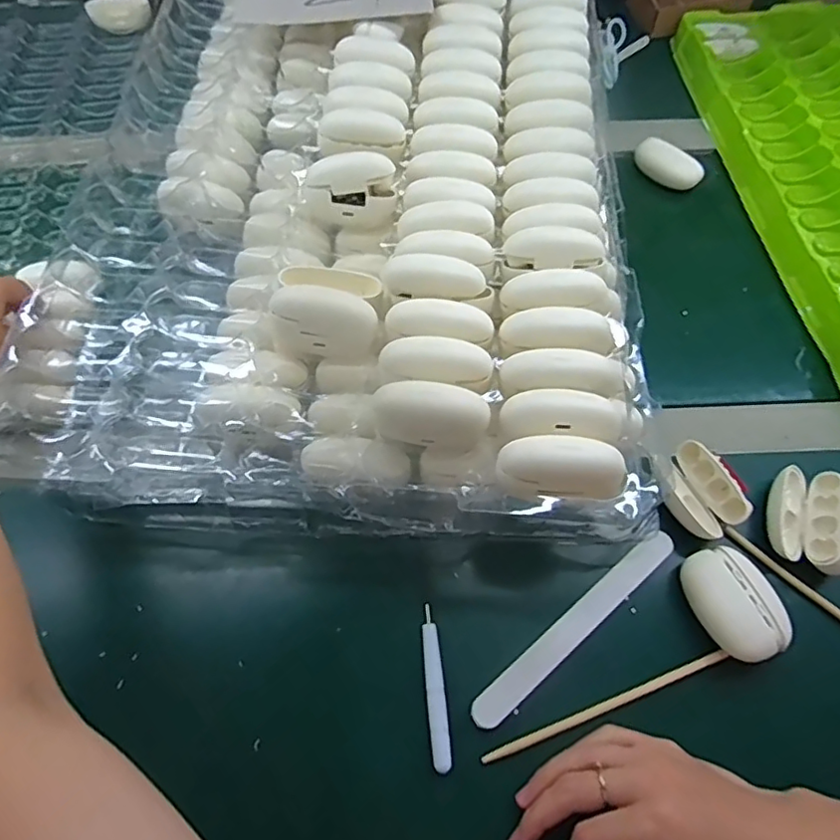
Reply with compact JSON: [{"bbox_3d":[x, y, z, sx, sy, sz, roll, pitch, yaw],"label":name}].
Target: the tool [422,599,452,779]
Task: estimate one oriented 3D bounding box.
[{"bbox_3d":[0.009,0.161,0.357,0.011,0.007,0.091,-6,63,-2],"label":"tool"}]

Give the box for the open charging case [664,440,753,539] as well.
[{"bbox_3d":[0.190,0.048,0.399,0.045,0.026,0.060,-30,67,-14],"label":"open charging case"}]

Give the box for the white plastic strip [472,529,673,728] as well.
[{"bbox_3d":[0.099,0.129,0.370,0.168,0.010,0.019,-37,68,-16],"label":"white plastic strip"}]

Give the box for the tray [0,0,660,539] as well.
[{"bbox_3d":[-0.050,-0.206,0.463,0.420,0.064,0.567,5,63,4],"label":"tray"}]

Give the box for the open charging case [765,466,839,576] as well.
[{"bbox_3d":[0.264,0.066,0.396,0.048,0.030,0.066,21,65,11],"label":"open charging case"}]

